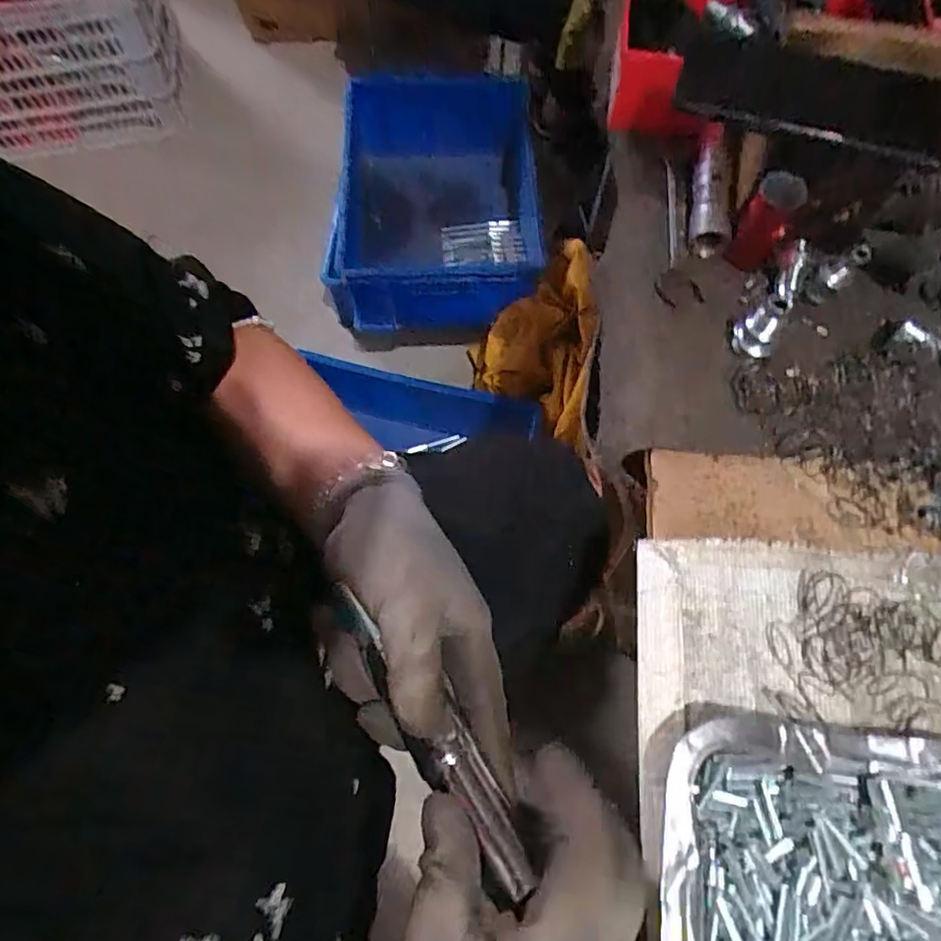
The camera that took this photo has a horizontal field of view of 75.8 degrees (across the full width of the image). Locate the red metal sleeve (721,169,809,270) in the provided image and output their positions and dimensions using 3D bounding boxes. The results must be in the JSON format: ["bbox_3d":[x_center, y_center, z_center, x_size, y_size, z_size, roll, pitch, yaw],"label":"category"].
[{"bbox_3d":[0.197,-0.165,0.408,0.030,0.068,0.029,32,71,13],"label":"red metal sleeve"}]

